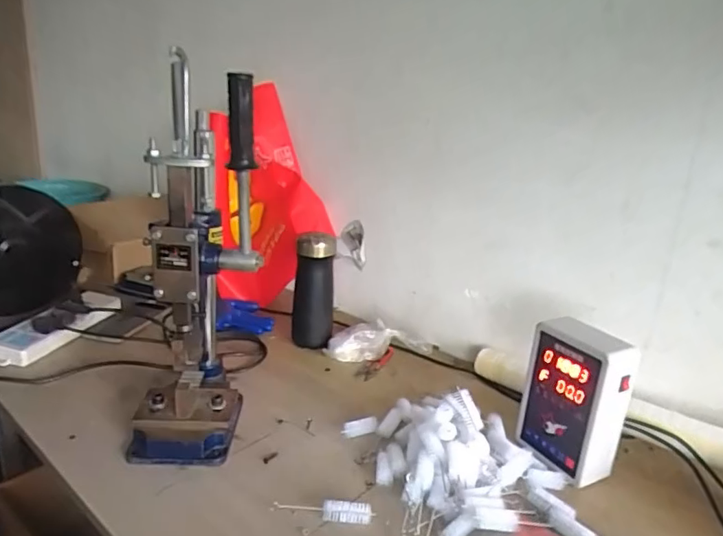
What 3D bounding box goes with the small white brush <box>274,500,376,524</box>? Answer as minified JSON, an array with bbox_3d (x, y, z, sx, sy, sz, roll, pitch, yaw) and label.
[{"bbox_3d":[-0.040,0.254,0.542,0.104,0.015,0.016,4,17,0],"label":"small white brush"}]

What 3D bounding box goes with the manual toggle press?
[{"bbox_3d":[-0.209,-0.001,0.629,0.141,0.429,0.193,-1,18,-17],"label":"manual toggle press"}]

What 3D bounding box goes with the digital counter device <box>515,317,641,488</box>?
[{"bbox_3d":[0.259,0.162,0.636,0.067,0.177,0.113,-5,19,-27],"label":"digital counter device"}]

